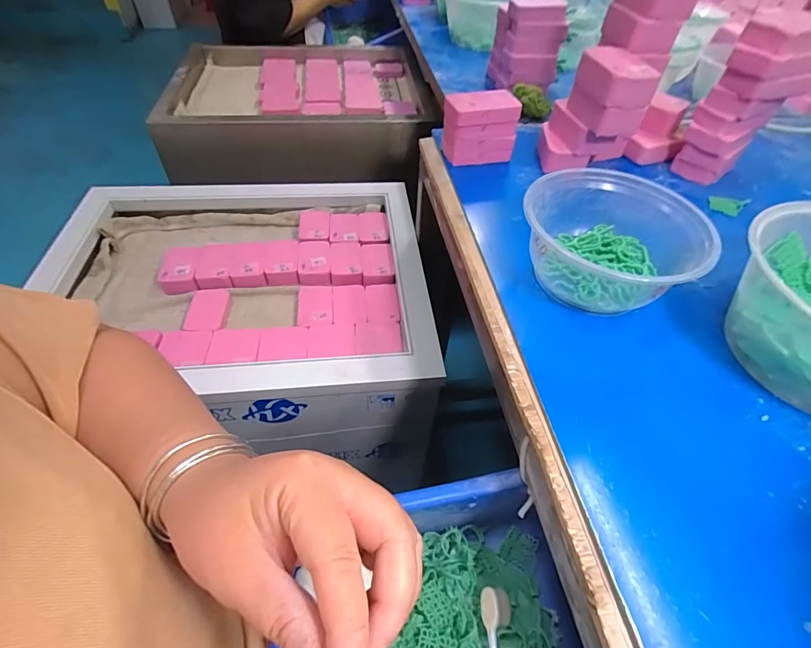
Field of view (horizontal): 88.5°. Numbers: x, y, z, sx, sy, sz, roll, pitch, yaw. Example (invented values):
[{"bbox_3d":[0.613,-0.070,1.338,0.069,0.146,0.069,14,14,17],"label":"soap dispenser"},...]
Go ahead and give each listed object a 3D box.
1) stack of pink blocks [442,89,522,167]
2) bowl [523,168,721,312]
[{"bbox_3d":[0.078,-0.213,0.458,0.079,0.067,0.041,-8,51,-10],"label":"stack of pink blocks"},{"bbox_3d":[0.157,-0.062,0.330,0.127,0.062,0.131,2,50,-2],"label":"bowl"}]

